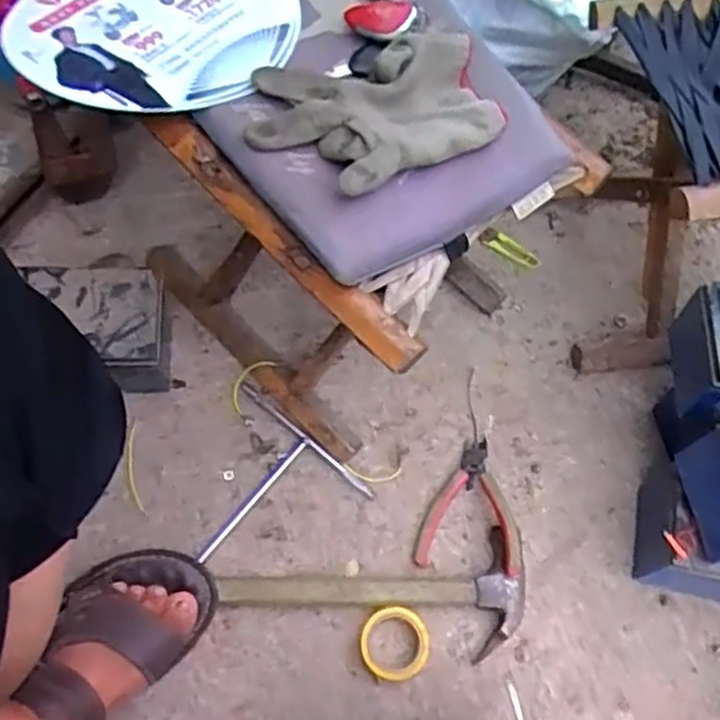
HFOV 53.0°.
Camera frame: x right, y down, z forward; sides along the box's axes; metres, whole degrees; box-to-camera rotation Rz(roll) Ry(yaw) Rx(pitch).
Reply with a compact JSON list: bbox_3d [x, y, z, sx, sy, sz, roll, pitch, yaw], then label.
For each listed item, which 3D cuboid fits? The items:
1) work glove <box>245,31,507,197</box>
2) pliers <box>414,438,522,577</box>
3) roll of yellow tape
[{"bbox_3d":[0.011,-0.179,0.520,0.175,0.031,0.120,-22,66,-9],"label":"work glove"},{"bbox_3d":[0.113,0.144,0.720,0.097,0.036,0.132,8,65,5],"label":"pliers"},{"bbox_3d":[0.032,0.261,0.664,0.062,0.017,0.062,0,65,1],"label":"roll of yellow tape"}]

